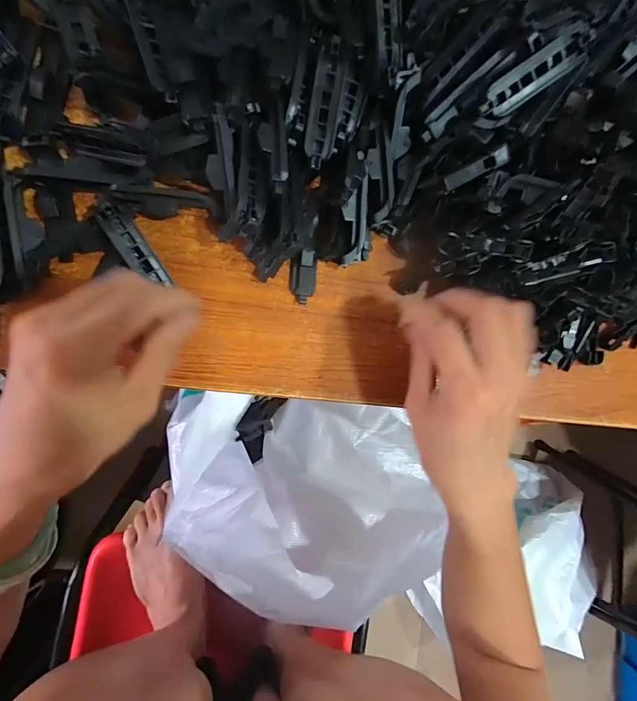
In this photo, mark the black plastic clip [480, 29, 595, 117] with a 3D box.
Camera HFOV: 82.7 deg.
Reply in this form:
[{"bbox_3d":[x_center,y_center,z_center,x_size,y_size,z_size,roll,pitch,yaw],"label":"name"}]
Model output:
[{"bbox_3d":[0.128,-0.163,0.214,0.072,0.006,0.019,-33,95,4],"label":"black plastic clip"}]

